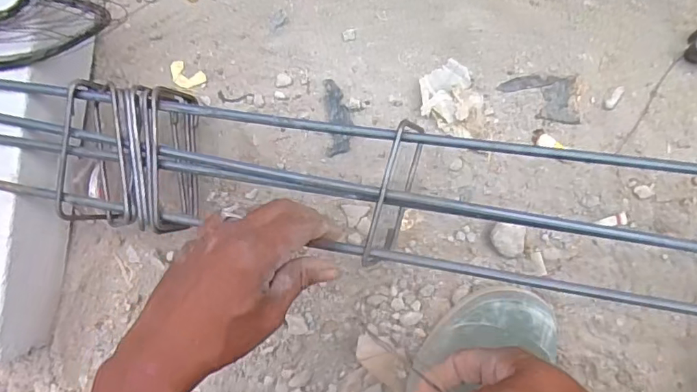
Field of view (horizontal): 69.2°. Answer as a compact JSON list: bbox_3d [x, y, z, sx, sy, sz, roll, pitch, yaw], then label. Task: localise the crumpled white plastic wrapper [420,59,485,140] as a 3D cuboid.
[{"bbox_3d":[0.094,-0.087,0.458,0.054,0.009,0.068,-3,90,9],"label":"crumpled white plastic wrapper"}]

